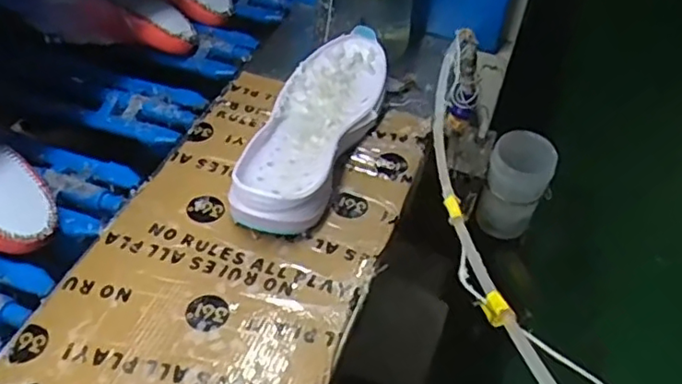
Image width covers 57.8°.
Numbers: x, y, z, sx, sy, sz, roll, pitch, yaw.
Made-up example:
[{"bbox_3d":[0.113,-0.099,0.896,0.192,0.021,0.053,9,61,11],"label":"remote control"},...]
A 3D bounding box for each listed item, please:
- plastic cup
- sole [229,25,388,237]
[{"bbox_3d":[0.217,-0.006,0.767,0.068,0.135,0.061,24,53,21],"label":"plastic cup"},{"bbox_3d":[-0.028,-0.067,0.626,0.097,0.048,0.276,17,51,15],"label":"sole"}]

